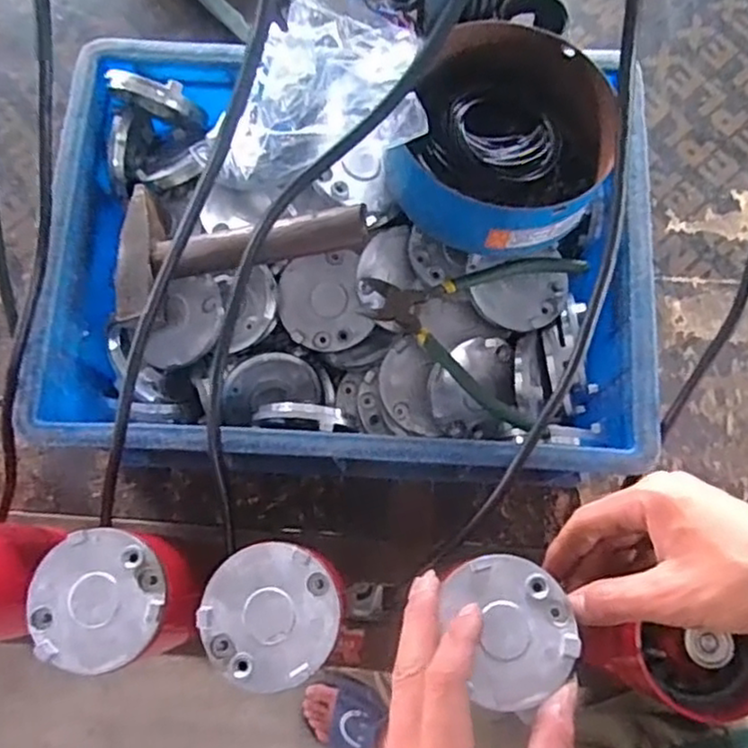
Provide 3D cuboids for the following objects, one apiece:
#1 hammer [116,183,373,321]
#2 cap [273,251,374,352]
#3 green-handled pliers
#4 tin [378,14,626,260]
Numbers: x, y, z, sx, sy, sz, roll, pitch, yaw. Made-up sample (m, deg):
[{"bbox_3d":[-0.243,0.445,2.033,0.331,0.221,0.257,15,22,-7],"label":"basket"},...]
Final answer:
[{"bbox_3d":[-0.088,-0.086,0.446,0.176,0.027,0.087,-3,74,20],"label":"hammer"},{"bbox_3d":[-0.037,-0.051,0.488,0.062,0.006,0.069,-12,96,3],"label":"cap"},{"bbox_3d":[0.058,-0.042,0.452,0.136,0.017,0.116,21,78,7],"label":"green-handled pliers"},{"bbox_3d":[0.087,-0.149,0.443,0.130,0.062,0.151,27,78,8],"label":"tin"}]

